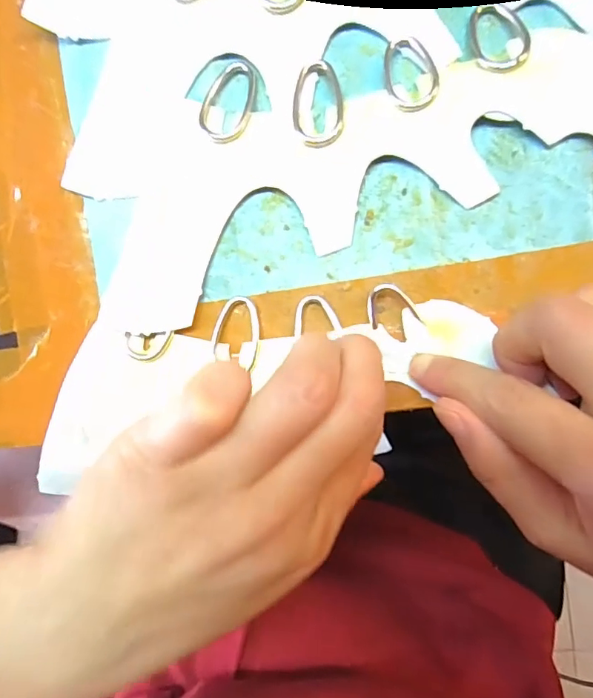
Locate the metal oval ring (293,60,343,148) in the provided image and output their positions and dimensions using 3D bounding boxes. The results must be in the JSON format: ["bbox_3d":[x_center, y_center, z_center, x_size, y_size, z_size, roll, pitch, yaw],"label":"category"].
[{"bbox_3d":[0.009,-0.095,0.189,0.019,0.005,0.033,0,93,8],"label":"metal oval ring"}]

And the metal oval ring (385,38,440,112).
[{"bbox_3d":[0.042,-0.104,0.182,0.018,0.004,0.029,-13,91,8],"label":"metal oval ring"}]

